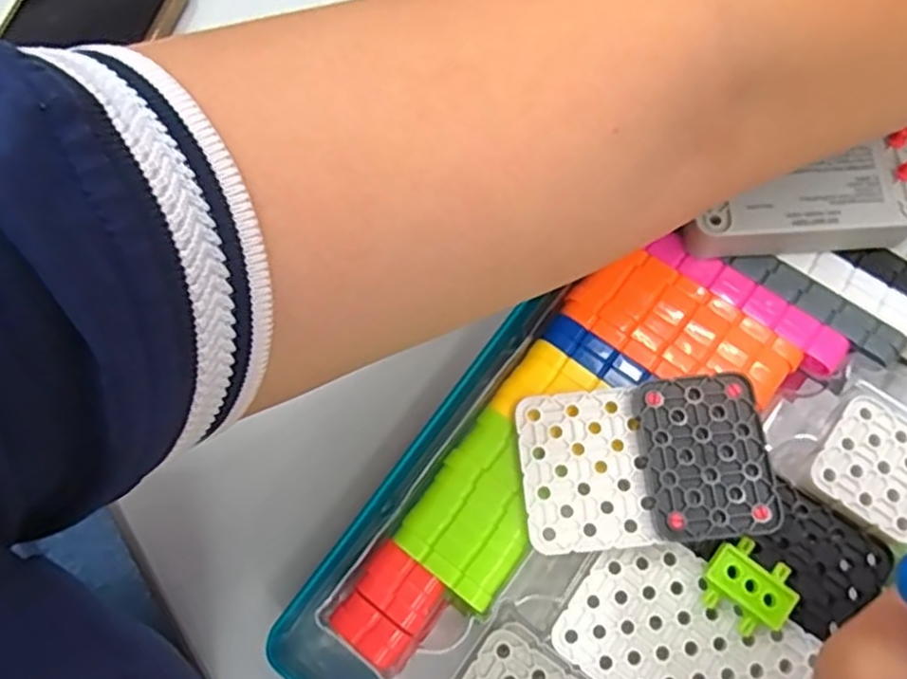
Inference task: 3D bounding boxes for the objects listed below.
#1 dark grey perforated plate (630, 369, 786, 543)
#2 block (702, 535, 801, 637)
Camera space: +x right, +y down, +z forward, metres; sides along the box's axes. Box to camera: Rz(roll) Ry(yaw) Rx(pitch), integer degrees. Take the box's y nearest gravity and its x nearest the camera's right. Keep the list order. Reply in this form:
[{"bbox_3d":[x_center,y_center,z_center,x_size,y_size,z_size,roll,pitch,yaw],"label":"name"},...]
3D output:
[{"bbox_3d":[0.079,0.036,0.225,0.039,0.007,0.050,-6,71,0],"label":"dark grey perforated plate"},{"bbox_3d":[0.090,0.076,0.221,0.026,0.009,0.023,41,77,14],"label":"block"}]

